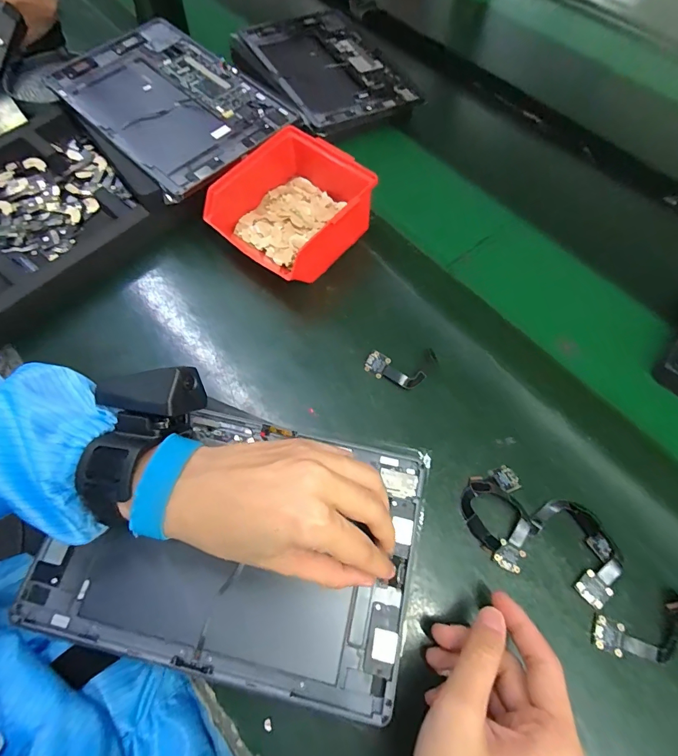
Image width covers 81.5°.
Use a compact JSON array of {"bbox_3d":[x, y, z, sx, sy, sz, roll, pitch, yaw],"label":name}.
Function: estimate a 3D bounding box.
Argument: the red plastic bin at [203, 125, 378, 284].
[{"bbox_3d":[-0.043,-0.174,0.410,0.126,0.070,0.147,35,71,12],"label":"red plastic bin"}]

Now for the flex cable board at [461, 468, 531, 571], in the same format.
[{"bbox_3d":[0.124,0.109,0.307,0.047,0.009,0.076,-2,67,-3],"label":"flex cable board"}]

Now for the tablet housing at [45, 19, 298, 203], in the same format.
[{"bbox_3d":[-0.188,-0.309,0.440,0.168,0.011,0.263,-41,73,-15],"label":"tablet housing"}]

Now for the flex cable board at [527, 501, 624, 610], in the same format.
[{"bbox_3d":[0.187,0.128,0.302,0.051,0.008,0.071,-32,72,-14],"label":"flex cable board"}]

